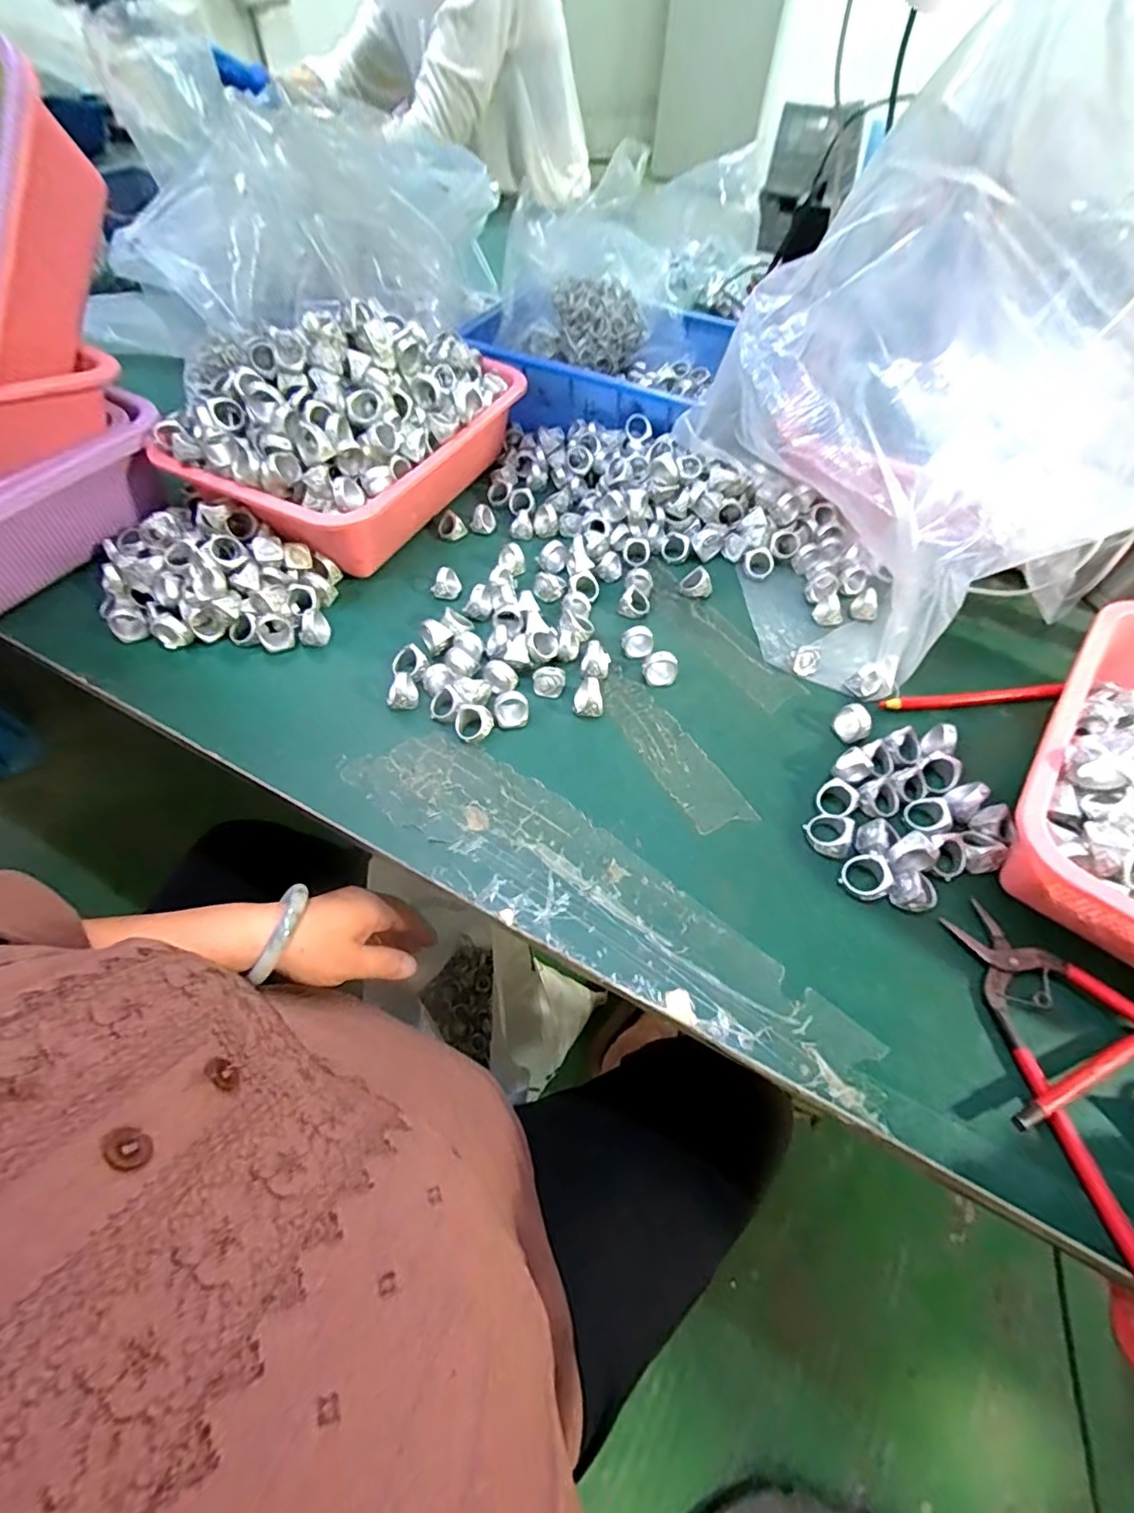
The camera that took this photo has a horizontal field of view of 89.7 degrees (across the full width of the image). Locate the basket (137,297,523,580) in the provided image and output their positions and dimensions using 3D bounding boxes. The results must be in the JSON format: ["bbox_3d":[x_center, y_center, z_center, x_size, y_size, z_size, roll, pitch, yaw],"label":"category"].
[{"bbox_3d":[-0.189,-0.307,0.513,0.203,0.133,0.286,25,59,13],"label":"basket"}]

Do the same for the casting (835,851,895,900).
[{"bbox_3d":[0.190,0.075,0.357,0.030,0.015,0.029,-47,49,11],"label":"casting"}]

